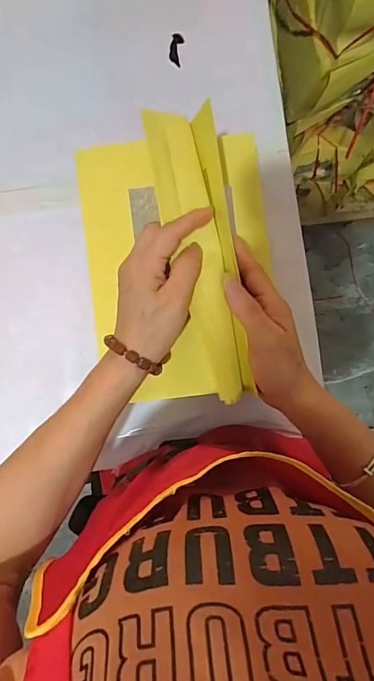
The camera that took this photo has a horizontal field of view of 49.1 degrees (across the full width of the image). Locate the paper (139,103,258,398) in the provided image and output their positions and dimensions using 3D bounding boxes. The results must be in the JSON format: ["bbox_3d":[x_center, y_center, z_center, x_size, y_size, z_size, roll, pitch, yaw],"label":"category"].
[{"bbox_3d":[0.016,-0.062,0.324,0.051,0.037,0.221,-12,95,3],"label":"paper"}]

